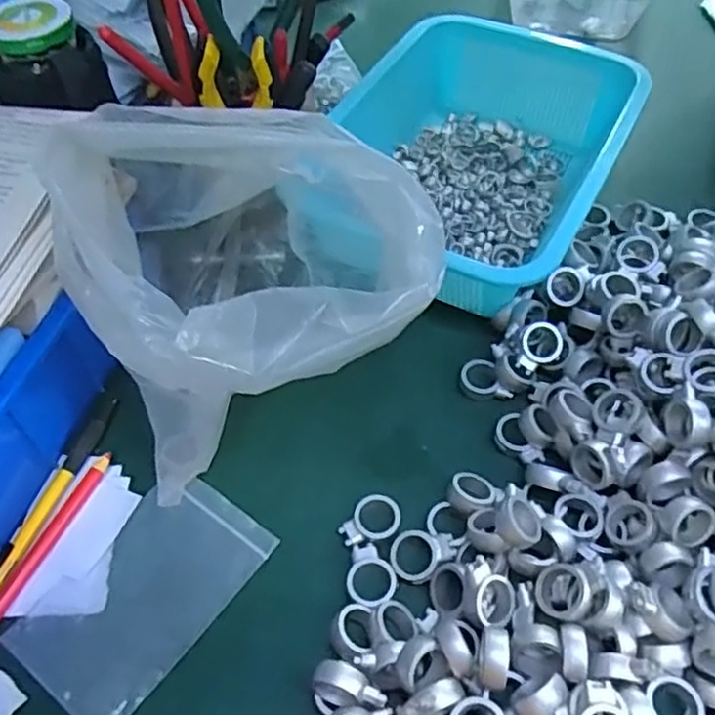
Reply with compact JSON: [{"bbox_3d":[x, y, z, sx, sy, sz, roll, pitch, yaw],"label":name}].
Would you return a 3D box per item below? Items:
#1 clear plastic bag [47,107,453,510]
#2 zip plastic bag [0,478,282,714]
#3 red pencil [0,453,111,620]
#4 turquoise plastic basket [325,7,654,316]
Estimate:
[{"bbox_3d":[-0.062,-0.035,0.356,0.173,0.173,0.144,37,63,24],"label":"clear plastic bag"},{"bbox_3d":[-0.111,0.123,0.355,0.075,0.006,0.124,31,60,21],"label":"zip plastic bag"},{"bbox_3d":[-0.184,0.123,0.354,0.010,0.007,0.169,19,57,15],"label":"red pencil"},{"bbox_3d":[0.092,-0.155,0.503,0.190,0.067,0.281,25,59,18],"label":"turquoise plastic basket"}]

